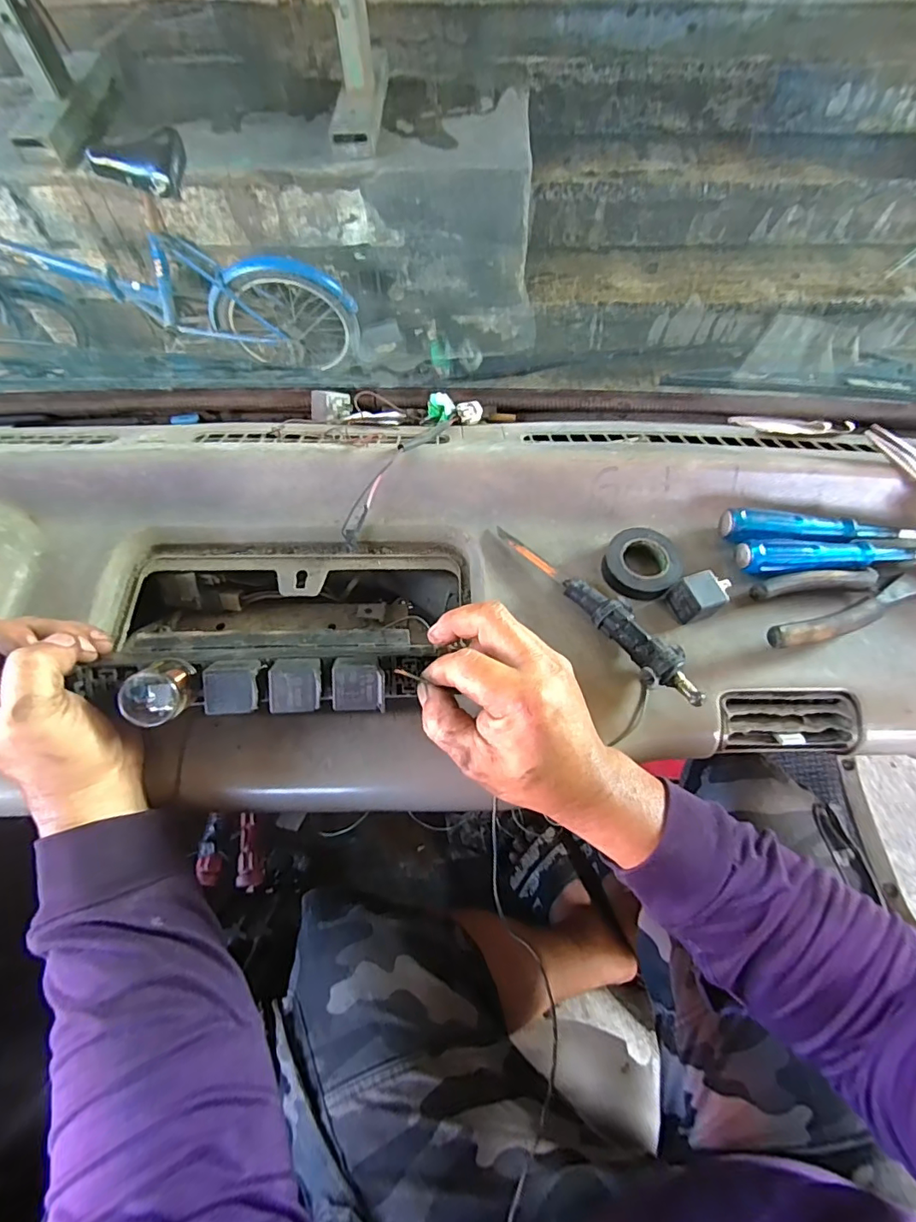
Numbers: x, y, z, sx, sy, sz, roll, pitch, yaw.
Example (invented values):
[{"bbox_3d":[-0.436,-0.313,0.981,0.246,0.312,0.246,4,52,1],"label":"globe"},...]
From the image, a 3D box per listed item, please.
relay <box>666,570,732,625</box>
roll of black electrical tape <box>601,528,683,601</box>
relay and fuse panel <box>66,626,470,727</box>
[{"bbox_3d":[0.188,-0.011,0.400,0.037,0.027,0.030,-15,66,-8],"label":"relay"},{"bbox_3d":[0.148,-0.038,0.418,0.059,0.018,0.056,0,65,-1],"label":"roll of black electrical tape"},{"bbox_3d":[-0.126,0.036,0.343,0.211,0.028,0.086,-2,27,-11],"label":"relay and fuse panel"}]

